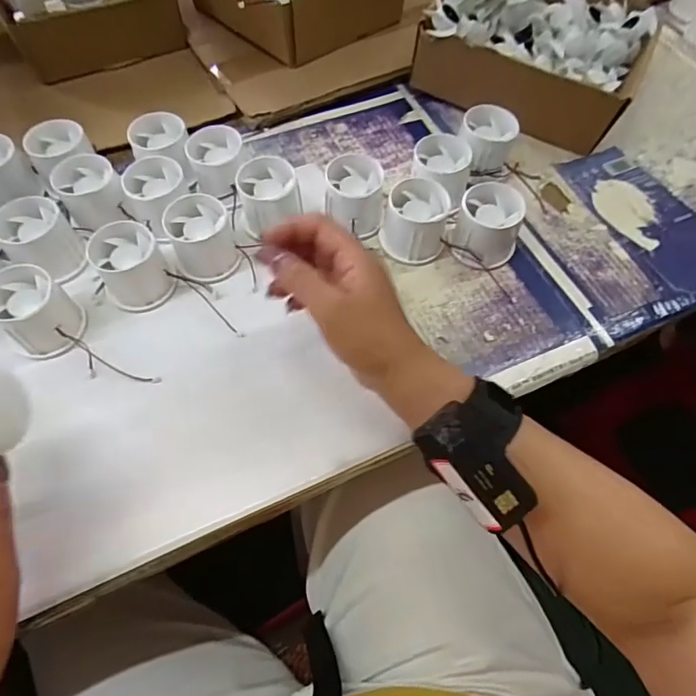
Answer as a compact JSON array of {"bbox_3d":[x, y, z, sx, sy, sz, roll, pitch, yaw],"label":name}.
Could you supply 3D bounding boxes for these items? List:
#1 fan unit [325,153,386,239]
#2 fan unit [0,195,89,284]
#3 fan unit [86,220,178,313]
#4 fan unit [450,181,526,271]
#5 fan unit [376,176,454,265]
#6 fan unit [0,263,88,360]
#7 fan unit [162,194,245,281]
[{"bbox_3d":[0.005,-0.134,0.436,0.054,0.048,0.056,-2,61,-1],"label":"fan unit"},{"bbox_3d":[-0.254,-0.089,0.407,0.054,0.040,0.064,-36,68,-18],"label":"fan unit"},{"bbox_3d":[-0.177,-0.066,0.400,0.053,0.046,0.057,0,61,0],"label":"fan unit"},{"bbox_3d":[0.121,-0.103,0.424,0.054,0.049,0.054,0,61,0],"label":"fan unit"},{"bbox_3d":[0.057,-0.107,0.424,0.054,0.048,0.051,0,61,0],"label":"fan unit"},{"bbox_3d":[-0.241,-0.028,0.377,0.061,0.042,0.056,41,69,19],"label":"fan unit"},{"bbox_3d":[-0.122,-0.092,0.413,0.051,0.047,0.055,-19,63,-10],"label":"fan unit"}]

